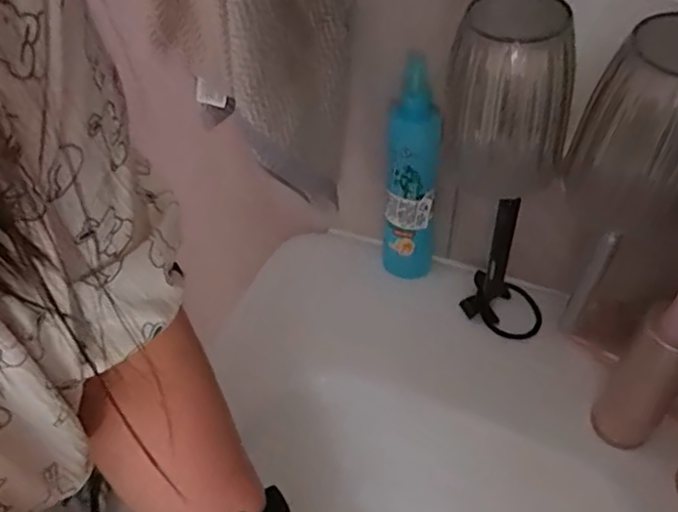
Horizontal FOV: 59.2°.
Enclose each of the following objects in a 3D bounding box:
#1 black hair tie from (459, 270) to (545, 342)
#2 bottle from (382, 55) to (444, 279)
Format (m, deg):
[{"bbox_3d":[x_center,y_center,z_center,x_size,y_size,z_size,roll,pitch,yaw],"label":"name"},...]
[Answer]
[{"bbox_3d":[0.147,0.042,0.530,0.068,0.017,0.056,22,51,22],"label":"black hair tie"},{"bbox_3d":[0.060,-0.058,0.500,0.042,0.214,0.034,9,47,11],"label":"bottle"}]

